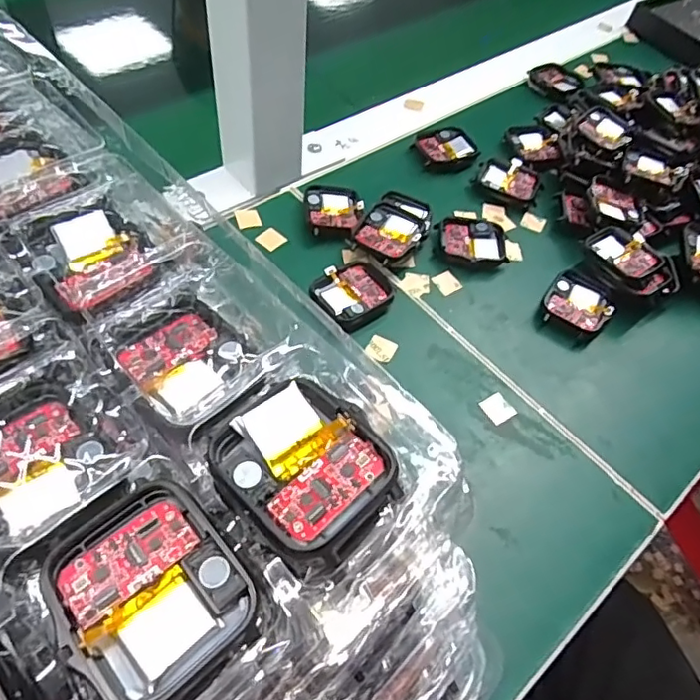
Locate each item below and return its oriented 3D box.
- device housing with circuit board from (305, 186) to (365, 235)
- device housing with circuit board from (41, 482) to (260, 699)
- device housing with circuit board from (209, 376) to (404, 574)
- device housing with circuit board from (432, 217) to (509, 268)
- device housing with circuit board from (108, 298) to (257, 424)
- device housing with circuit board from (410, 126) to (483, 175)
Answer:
[{"bbox_3d":[-0.010,-0.091,0.376,0.036,0.011,0.043,-7,56,-11],"label":"device housing with circuit board"},{"bbox_3d":[-0.047,0.057,0.134,0.037,0.015,0.043,-36,65,-27],"label":"device housing with circuit board"},{"bbox_3d":[-0.013,0.029,0.149,0.045,0.006,0.038,40,60,21],"label":"device housing with circuit board"},{"bbox_3d":[0.078,-0.071,0.374,0.046,0.010,0.042,5,54,-3],"label":"device housing with circuit board"},{"bbox_3d":[-0.053,0.001,0.181,0.035,0.012,0.035,38,60,20],"label":"device housing with circuit board"},{"bbox_3d":[0.070,-0.152,0.430,0.046,0.008,0.040,-21,60,-20],"label":"device housing with circuit board"}]

